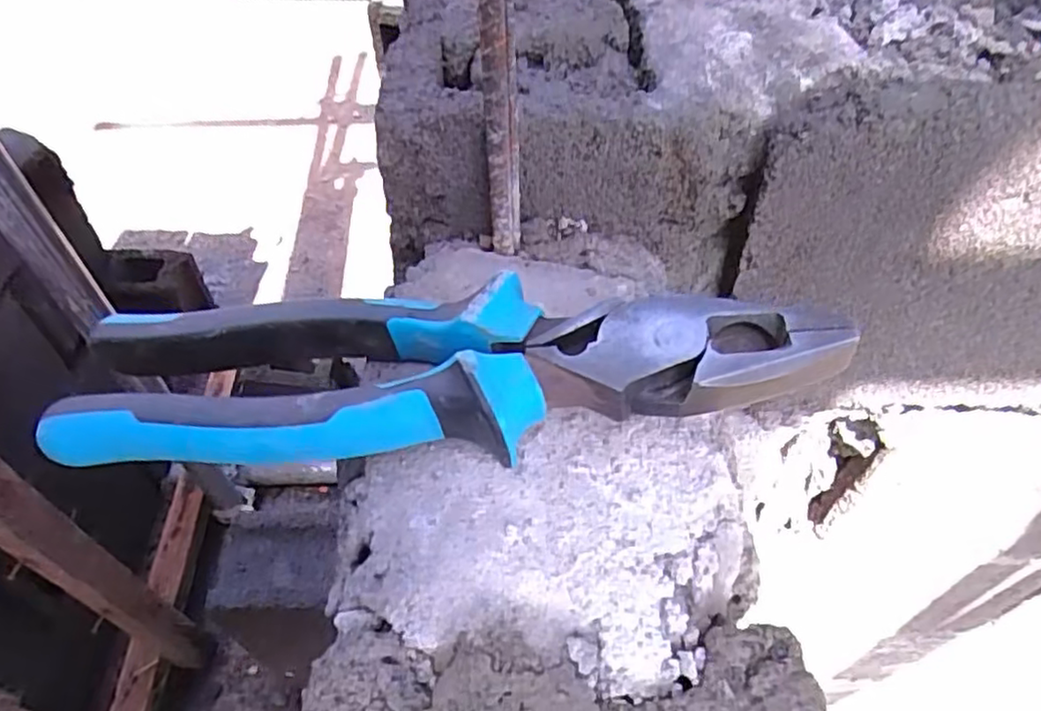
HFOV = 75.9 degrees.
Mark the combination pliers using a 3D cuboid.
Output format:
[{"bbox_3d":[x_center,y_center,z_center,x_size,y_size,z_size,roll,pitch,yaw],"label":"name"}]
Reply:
[{"bbox_3d":[-0.025,0.006,0.197,0.219,0.031,0.046,-3,50,4],"label":"combination pliers"}]

